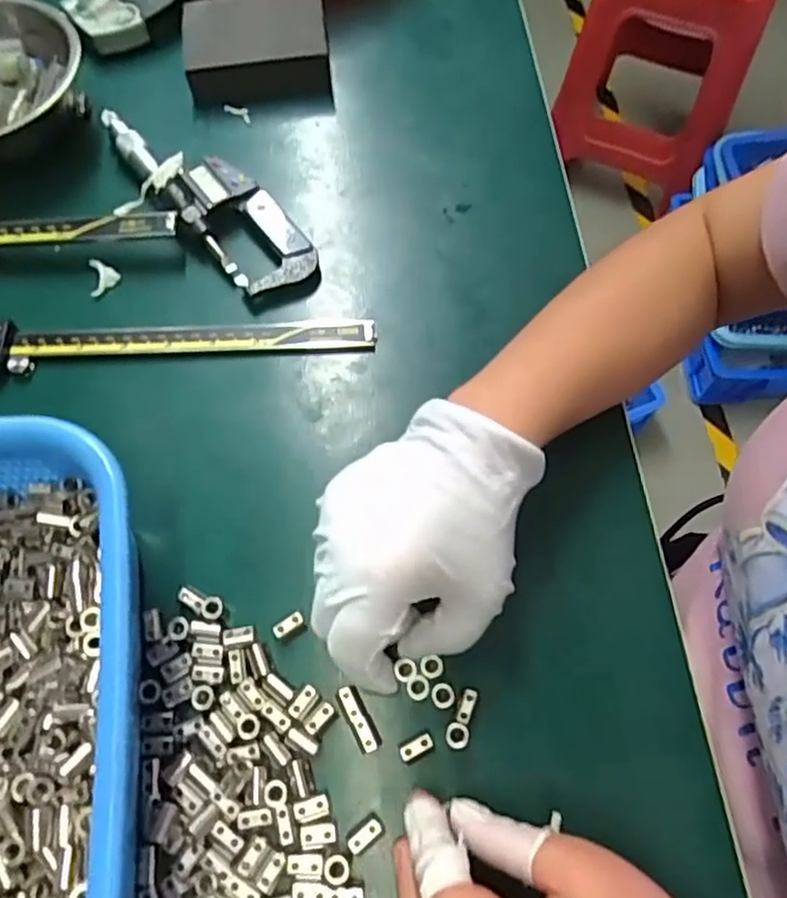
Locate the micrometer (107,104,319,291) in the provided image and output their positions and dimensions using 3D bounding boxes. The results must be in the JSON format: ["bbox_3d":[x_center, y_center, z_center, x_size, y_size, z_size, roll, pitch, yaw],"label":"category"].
[{"bbox_3d":[-0.114,-0.159,0.407,0.051,0.025,0.171,-39,70,-15],"label":"micrometer"}]

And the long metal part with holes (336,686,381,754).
[{"bbox_3d":[-0.016,0.120,0.293,0.009,0.012,0.029,-27,68,-10],"label":"long metal part with holes"}]

